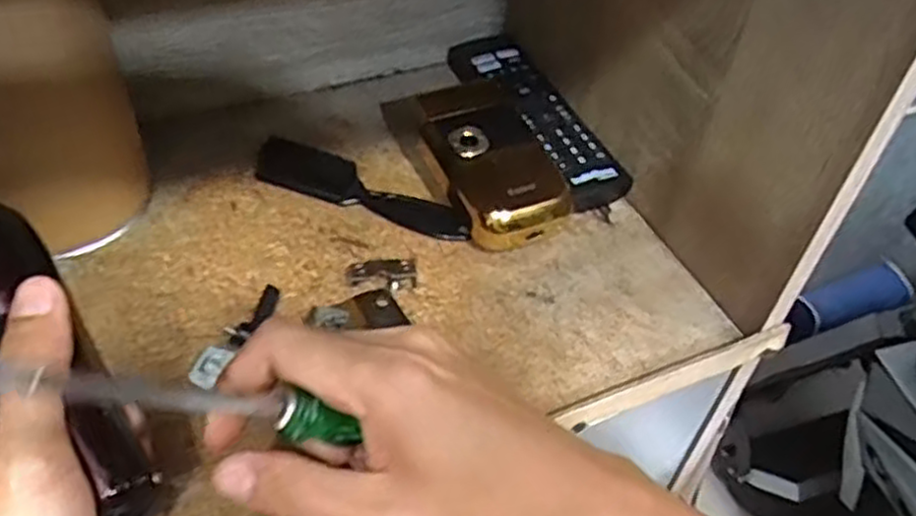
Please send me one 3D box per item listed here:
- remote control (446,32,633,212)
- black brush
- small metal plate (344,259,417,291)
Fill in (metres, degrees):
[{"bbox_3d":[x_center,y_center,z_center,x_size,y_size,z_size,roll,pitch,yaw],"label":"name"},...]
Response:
[{"bbox_3d":[0.049,-0.098,0.506,0.040,0.024,0.170,-17,51,-20],"label":"remote control"},{"bbox_3d":[-0.056,-0.041,0.453,0.137,0.019,0.023,18,49,12],"label":"black brush"},{"bbox_3d":[-0.042,0.007,0.414,0.038,0.013,0.013,1,47,-4],"label":"small metal plate"}]

